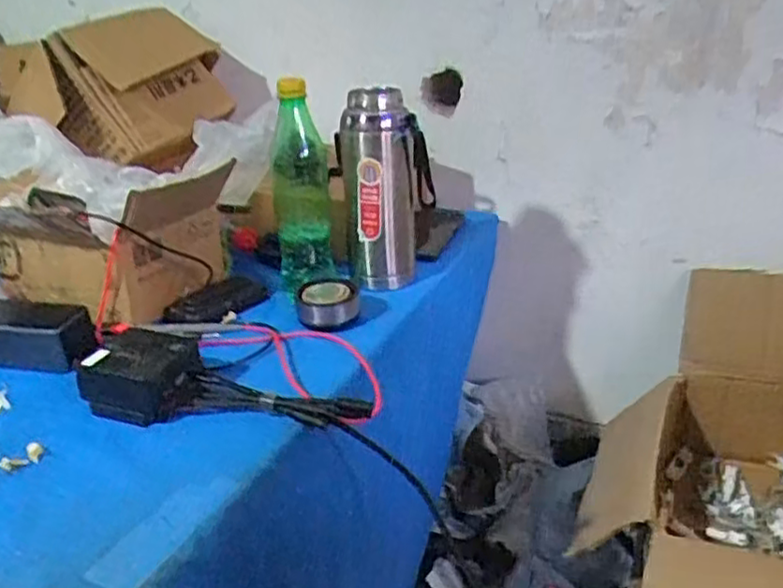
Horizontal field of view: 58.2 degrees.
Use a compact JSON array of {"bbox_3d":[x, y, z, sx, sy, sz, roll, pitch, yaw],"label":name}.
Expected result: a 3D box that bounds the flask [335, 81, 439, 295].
[{"bbox_3d":[-0.007,-0.118,0.795,0.100,0.213,0.074,-2,24,0],"label":"flask"}]

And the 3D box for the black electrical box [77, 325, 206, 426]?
[{"bbox_3d":[-0.215,0.069,0.616,0.090,0.052,0.073,3,25,12],"label":"black electrical box"}]

